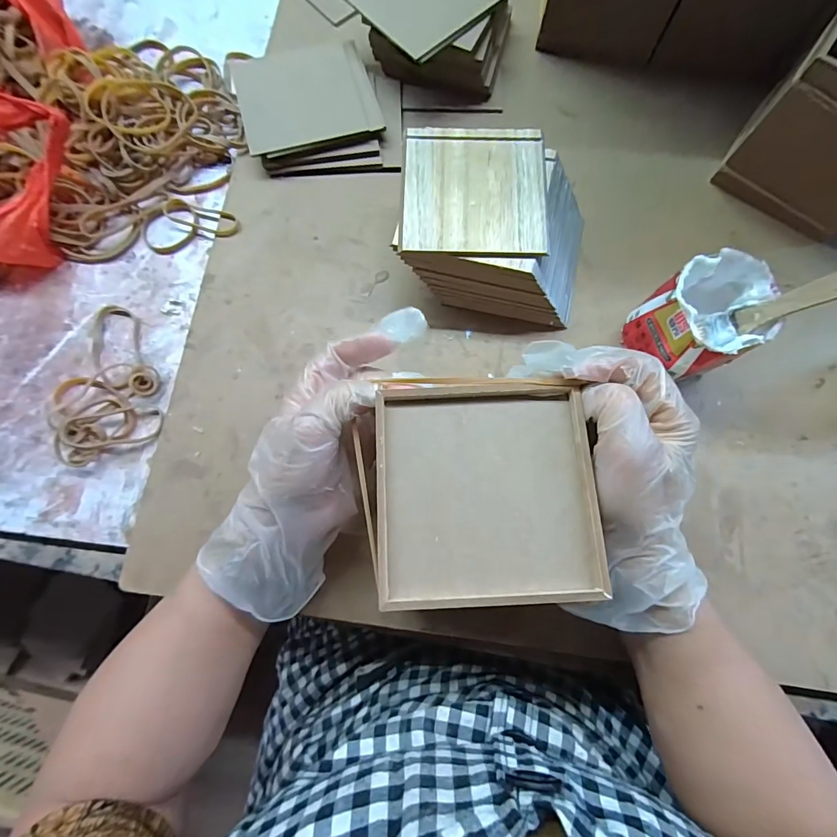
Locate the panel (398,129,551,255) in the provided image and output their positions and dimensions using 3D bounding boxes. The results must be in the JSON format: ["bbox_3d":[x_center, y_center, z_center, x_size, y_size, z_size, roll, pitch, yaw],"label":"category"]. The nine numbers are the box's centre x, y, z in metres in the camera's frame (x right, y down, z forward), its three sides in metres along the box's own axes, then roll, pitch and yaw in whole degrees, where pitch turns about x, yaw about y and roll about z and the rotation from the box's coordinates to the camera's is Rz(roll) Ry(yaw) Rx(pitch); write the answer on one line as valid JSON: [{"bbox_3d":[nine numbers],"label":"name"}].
[{"bbox_3d":[0.042,-0.171,0.308,0.106,0.004,0.106,3,78,1],"label":"panel"}]

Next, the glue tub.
[{"bbox_3d":[0.204,-0.069,0.305,0.069,0.078,0.067,0,77,0],"label":"glue tub"}]

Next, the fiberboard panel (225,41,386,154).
[{"bbox_3d":[-0.102,-0.295,0.375,0.117,0.007,0.108,-15,78,-5],"label":"fiberboard panel"}]

